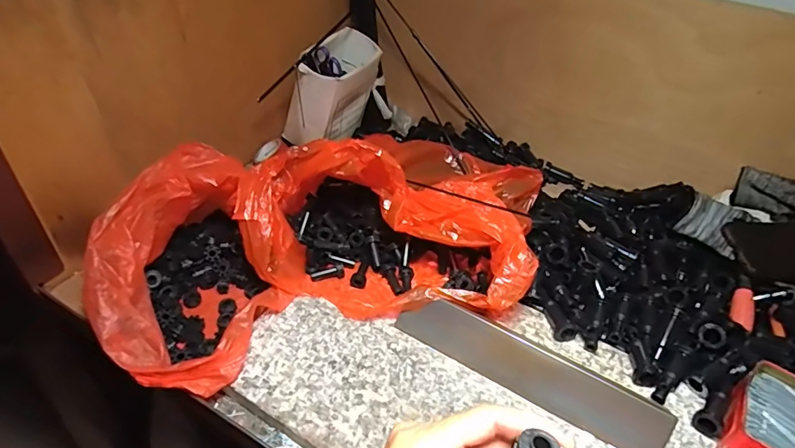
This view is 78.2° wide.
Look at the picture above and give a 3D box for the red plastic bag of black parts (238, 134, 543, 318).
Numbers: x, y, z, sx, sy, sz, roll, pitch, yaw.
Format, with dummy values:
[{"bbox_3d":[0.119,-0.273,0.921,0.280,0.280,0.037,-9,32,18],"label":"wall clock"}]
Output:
[{"bbox_3d":[0.000,-0.031,0.590,0.325,0.126,0.261,10,42,6],"label":"red plastic bag of black parts"}]

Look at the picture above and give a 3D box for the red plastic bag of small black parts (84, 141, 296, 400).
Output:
[{"bbox_3d":[-0.223,0.042,0.514,0.171,0.130,0.258,-14,46,-20],"label":"red plastic bag of small black parts"}]

